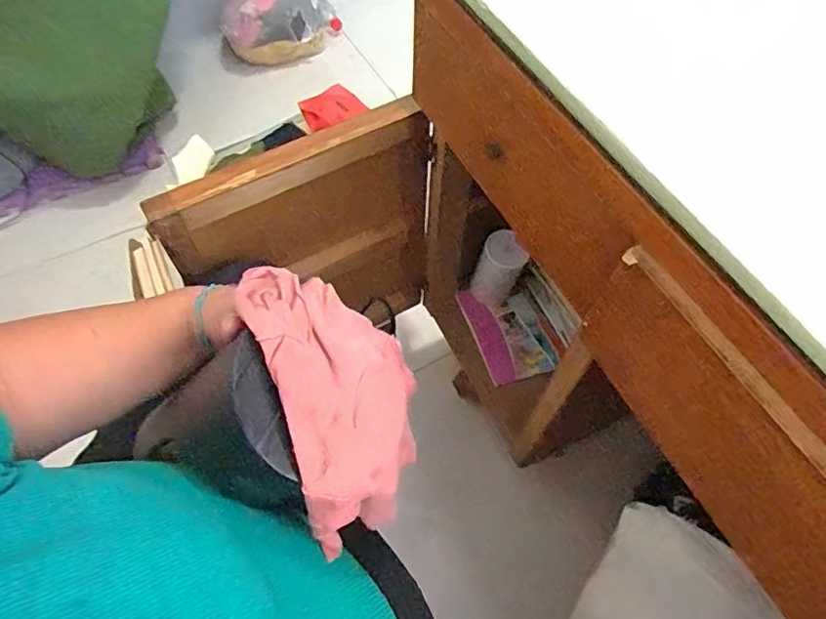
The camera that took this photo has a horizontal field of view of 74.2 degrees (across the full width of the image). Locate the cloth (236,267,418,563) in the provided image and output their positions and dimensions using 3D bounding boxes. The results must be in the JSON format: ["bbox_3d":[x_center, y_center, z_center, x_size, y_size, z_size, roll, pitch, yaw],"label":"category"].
[{"bbox_3d":[-0.044,0.048,0.350,0.087,0.097,0.160,-18,61,-11],"label":"cloth"}]

